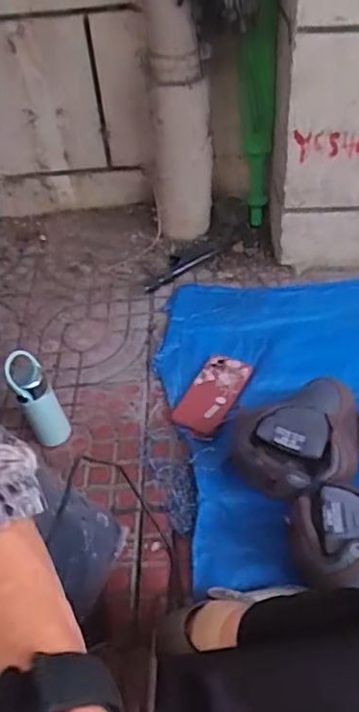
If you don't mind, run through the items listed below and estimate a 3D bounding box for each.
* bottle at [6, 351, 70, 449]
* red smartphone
[{"bbox_3d":[-0.221,0.073,0.899,0.060,0.178,0.069,-24,48,-19],"label":"bottle"},{"bbox_3d":[0.056,0.060,0.962,0.083,0.015,0.162,22,51,25],"label":"red smartphone"}]

